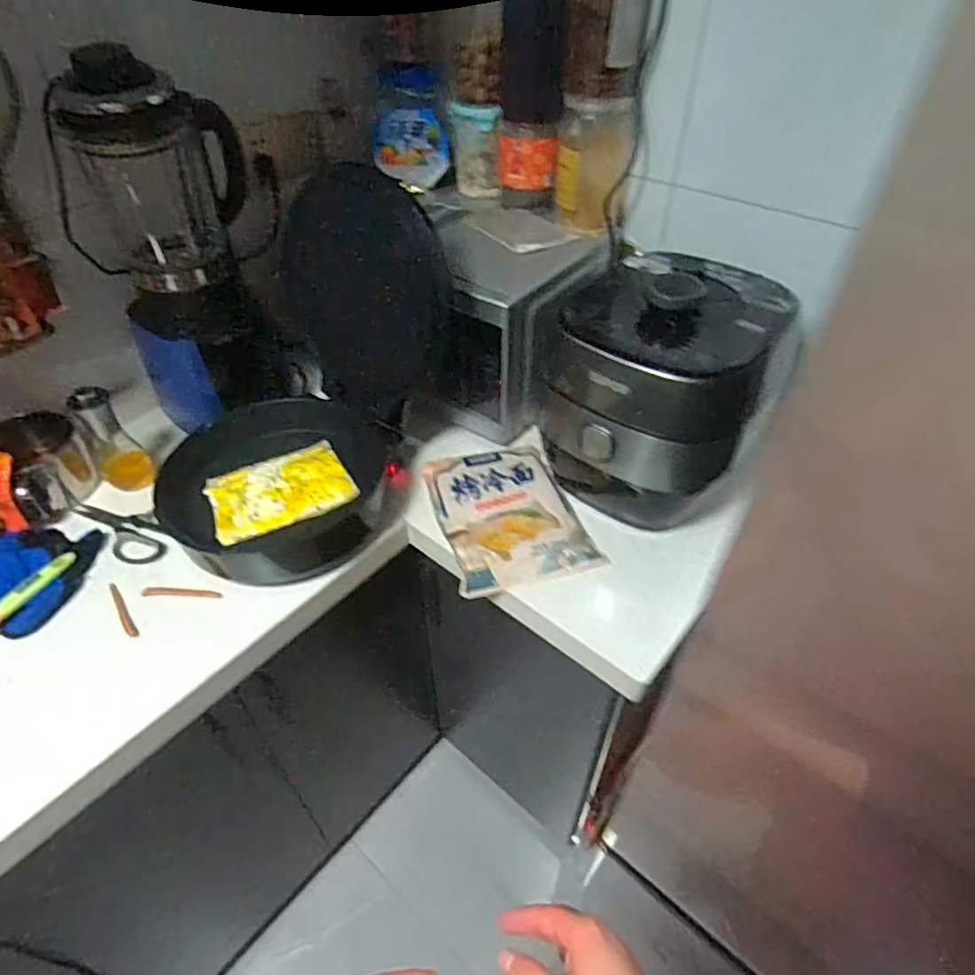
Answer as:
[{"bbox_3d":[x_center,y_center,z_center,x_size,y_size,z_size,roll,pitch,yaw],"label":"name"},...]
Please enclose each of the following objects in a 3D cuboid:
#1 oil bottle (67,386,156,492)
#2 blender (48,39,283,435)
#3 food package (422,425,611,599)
[{"bbox_3d":[-0.540,-0.074,0.862,0.068,0.170,0.067,-30,50,-27],"label":"oil bottle"},{"bbox_3d":[-0.415,-0.304,0.828,0.224,0.450,0.158,-18,45,-17],"label":"blender"},{"bbox_3d":[0.026,0.028,0.862,0.194,0.031,0.261,-11,44,-10],"label":"food package"}]

